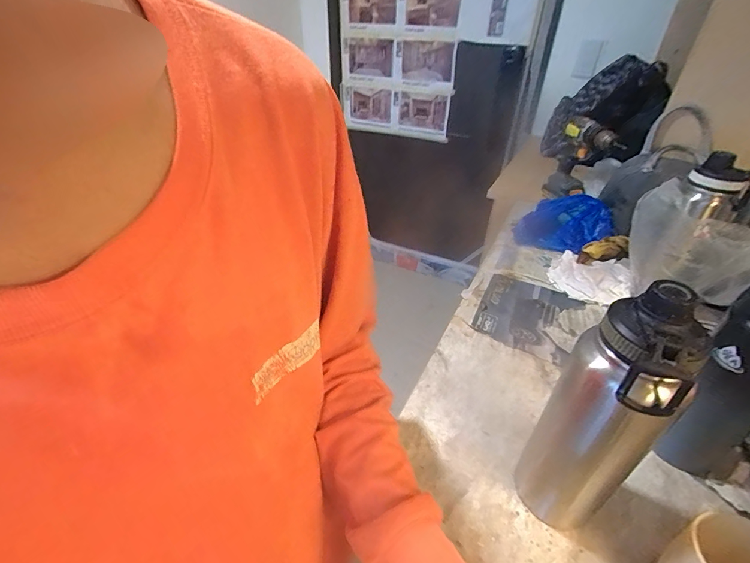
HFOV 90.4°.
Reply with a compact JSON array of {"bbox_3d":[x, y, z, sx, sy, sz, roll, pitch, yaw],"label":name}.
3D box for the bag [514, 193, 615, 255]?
[{"bbox_3d":[0.450,-0.137,0.881,0.214,0.076,0.158,14,38,17],"label":"bag"}]

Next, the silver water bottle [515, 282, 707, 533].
[{"bbox_3d":[0.197,0.132,0.337,0.077,0.279,0.065,28,44,33],"label":"silver water bottle"}]

